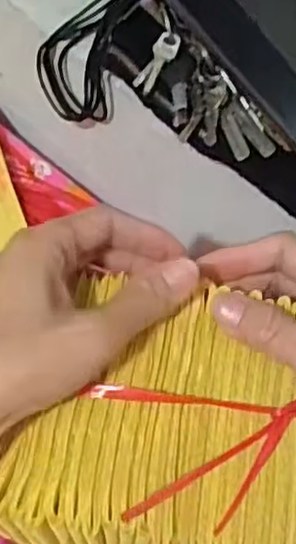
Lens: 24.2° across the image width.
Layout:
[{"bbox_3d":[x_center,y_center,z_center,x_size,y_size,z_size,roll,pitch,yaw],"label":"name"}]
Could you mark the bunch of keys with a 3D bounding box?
[{"bbox_3d":[0.032,-0.094,0.389,0.042,0.026,0.089,-37,67,-19],"label":"bunch of keys"}]

